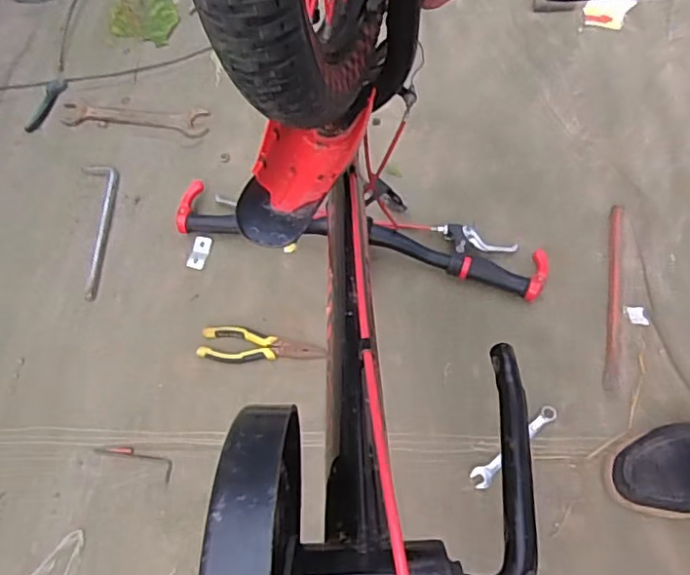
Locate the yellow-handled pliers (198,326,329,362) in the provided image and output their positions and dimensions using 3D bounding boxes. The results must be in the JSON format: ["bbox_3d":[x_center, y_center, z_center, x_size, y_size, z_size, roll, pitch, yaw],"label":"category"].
[{"bbox_3d":[-0.116,0.080,0.850,0.175,0.011,0.054,0,63,3],"label":"yellow-handled pliers"}]

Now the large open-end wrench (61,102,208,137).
[{"bbox_3d":[-0.366,-0.296,1.054,0.266,0.013,0.055,7,64,6],"label":"large open-end wrench"}]

